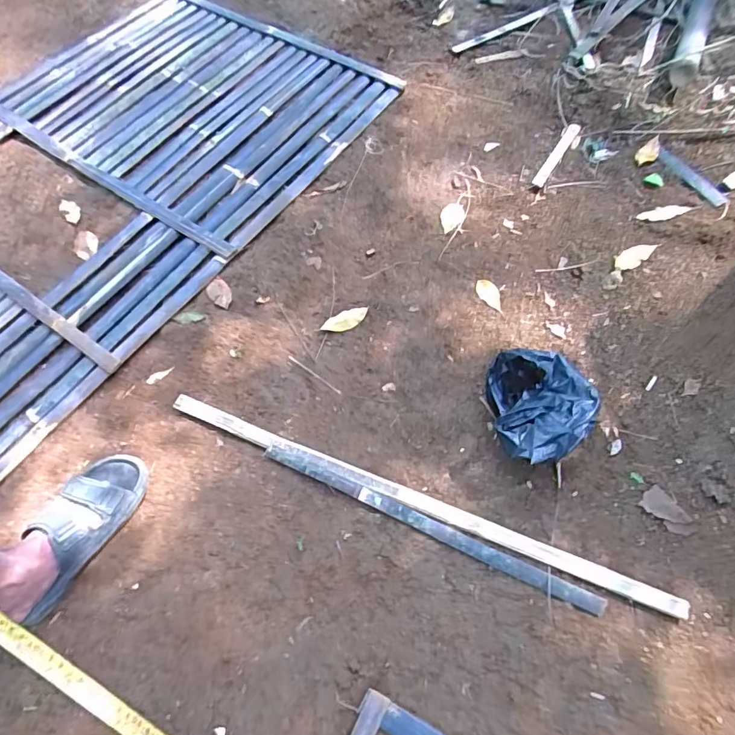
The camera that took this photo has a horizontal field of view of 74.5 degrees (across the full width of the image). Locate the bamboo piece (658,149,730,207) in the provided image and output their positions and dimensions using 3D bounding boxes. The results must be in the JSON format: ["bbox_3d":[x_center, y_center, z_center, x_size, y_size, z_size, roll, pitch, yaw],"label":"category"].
[{"bbox_3d":[0.720,-0.428,1.080,0.035,0.004,0.210,-22,56,3],"label":"bamboo piece"}]

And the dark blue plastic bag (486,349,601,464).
[{"bbox_3d":[0.295,0.066,0.826,0.195,0.115,0.189,-10,64,-4],"label":"dark blue plastic bag"}]

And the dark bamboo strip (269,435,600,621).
[{"bbox_3d":[0.091,0.254,0.798,0.580,0.022,0.032,23,66,12],"label":"dark bamboo strip"}]

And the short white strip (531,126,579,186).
[{"bbox_3d":[0.457,-0.515,1.162,0.027,0.015,0.232,30,68,15],"label":"short white strip"}]

